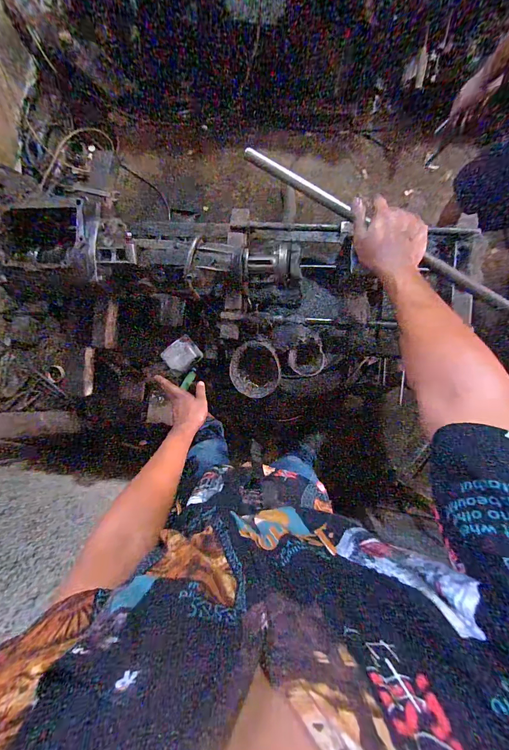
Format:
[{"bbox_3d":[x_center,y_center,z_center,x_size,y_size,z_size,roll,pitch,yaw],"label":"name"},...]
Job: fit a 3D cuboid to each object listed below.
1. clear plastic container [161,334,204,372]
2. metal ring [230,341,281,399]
[{"bbox_3d":[-0.173,-0.048,0.754,0.081,0.025,0.069,-36,85,4],"label":"clear plastic container"},{"bbox_3d":[0.002,-0.012,0.721,0.114,0.024,0.127,0,88,7],"label":"metal ring"}]

